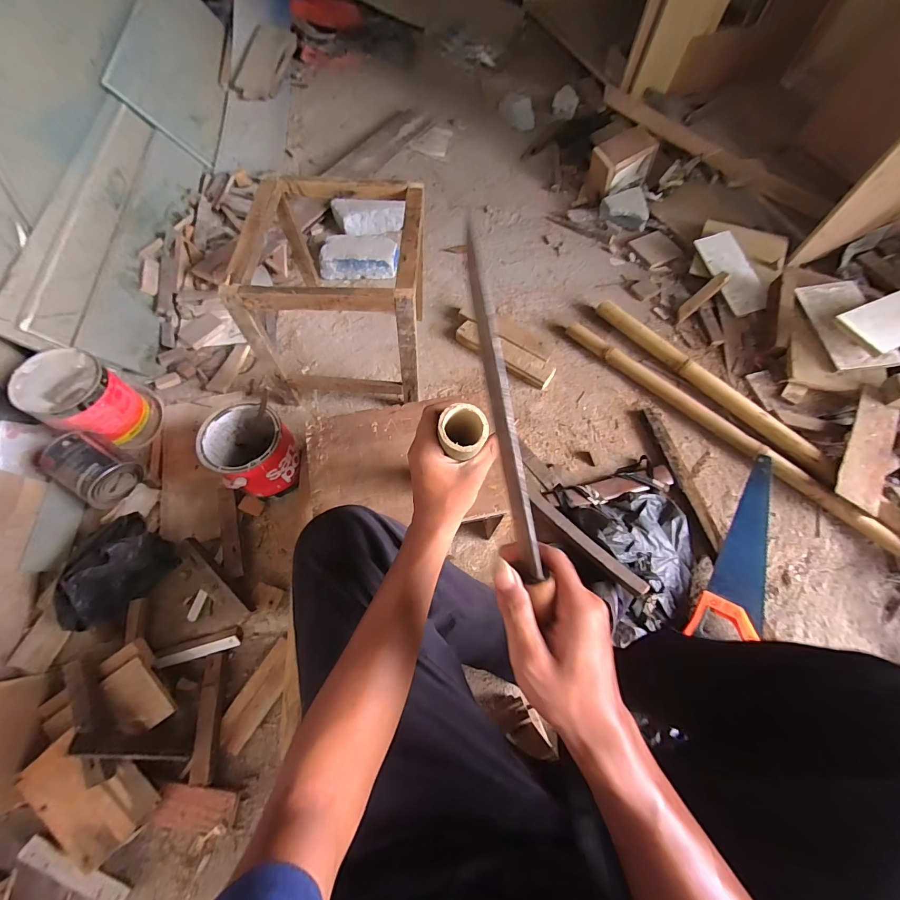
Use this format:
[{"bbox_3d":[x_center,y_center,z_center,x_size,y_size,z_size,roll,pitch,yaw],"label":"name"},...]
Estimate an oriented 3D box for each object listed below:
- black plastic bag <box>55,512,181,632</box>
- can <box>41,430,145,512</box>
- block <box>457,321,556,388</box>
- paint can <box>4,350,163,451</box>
[{"bbox_3d":[-0.596,0.212,0.684,0.096,0.129,0.184,30,67,13],"label":"black plastic bag"},{"bbox_3d":[-0.710,0.040,0.768,0.118,0.107,0.110,28,67,12],"label":"can"},{"bbox_3d":[0.136,-0.244,0.964,0.268,0.047,0.069,30,67,13],"label":"block"},{"bbox_3d":[-0.760,-0.107,0.819,0.160,0.170,0.154,1,64,-1],"label":"paint can"}]

